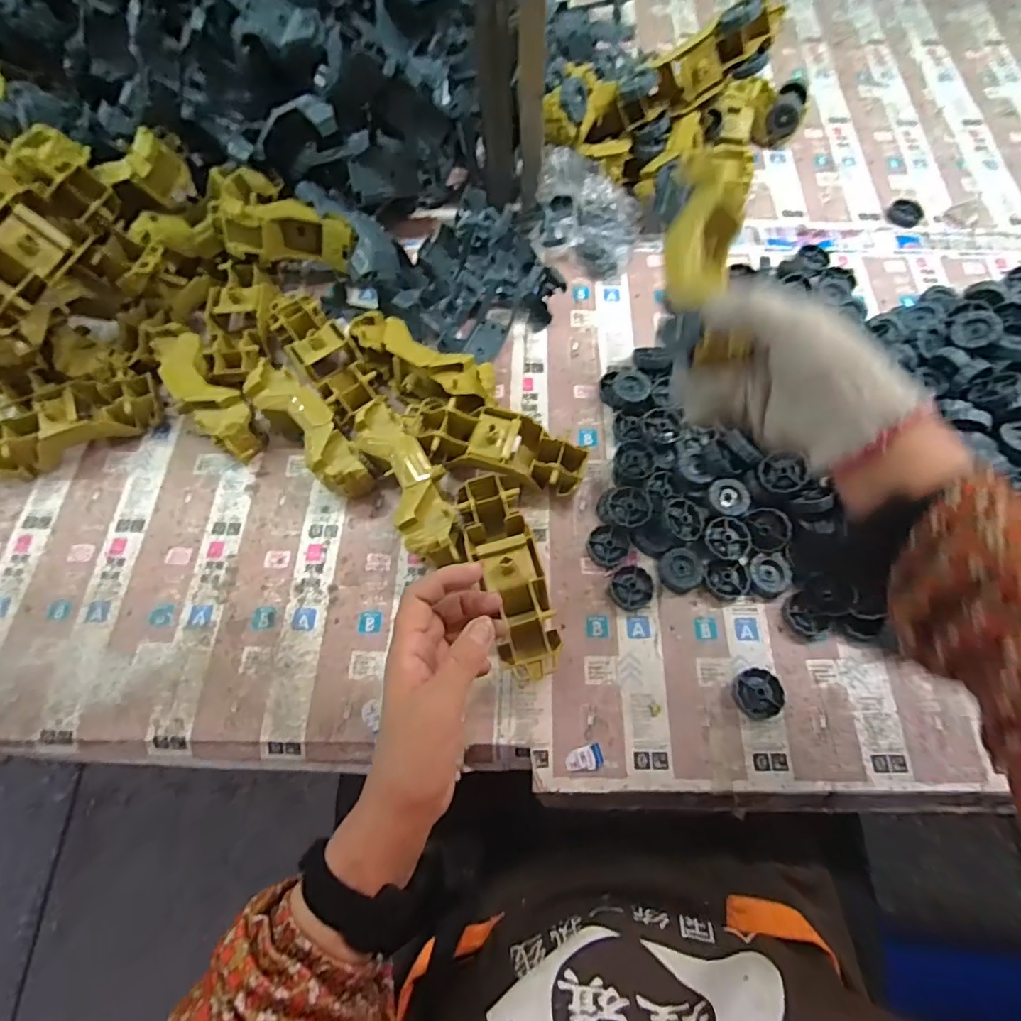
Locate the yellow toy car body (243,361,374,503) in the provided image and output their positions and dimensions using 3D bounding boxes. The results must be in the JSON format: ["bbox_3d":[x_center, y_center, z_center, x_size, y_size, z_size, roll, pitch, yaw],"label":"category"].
[{"bbox_3d":[-0.190,-0.074,0.515,0.045,0.055,0.160,-40,73,-15],"label":"yellow toy car body"}]

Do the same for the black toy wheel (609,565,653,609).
[{"bbox_3d":[0.108,0.069,0.476,0.038,0.011,0.037,-1,67,2],"label":"black toy wheel"}]

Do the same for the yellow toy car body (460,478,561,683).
[{"bbox_3d":[-0.001,0.051,0.459,0.058,0.050,0.176,-16,67,-5],"label":"yellow toy car body"}]

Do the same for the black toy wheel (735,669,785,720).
[{"bbox_3d":[0.206,0.152,0.443,0.038,0.012,0.038,-1,67,2],"label":"black toy wheel"}]

